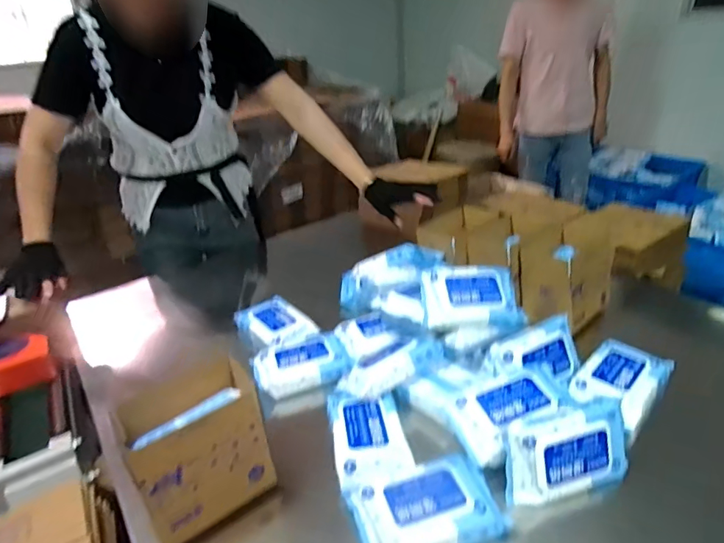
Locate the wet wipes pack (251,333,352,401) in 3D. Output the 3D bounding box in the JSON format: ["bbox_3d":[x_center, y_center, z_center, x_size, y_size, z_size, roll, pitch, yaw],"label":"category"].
[{"bbox_3d":[-0.109,0.163,0.848,0.163,0.043,0.113,-13,30,-16],"label":"wet wipes pack"}]

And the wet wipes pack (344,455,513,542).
[{"bbox_3d":[0.080,0.297,0.587,0.173,0.035,0.108,-11,30,-13],"label":"wet wipes pack"}]

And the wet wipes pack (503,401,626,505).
[{"bbox_3d":[0.269,0.243,0.623,0.180,0.117,0.056,-10,0,-15],"label":"wet wipes pack"}]

